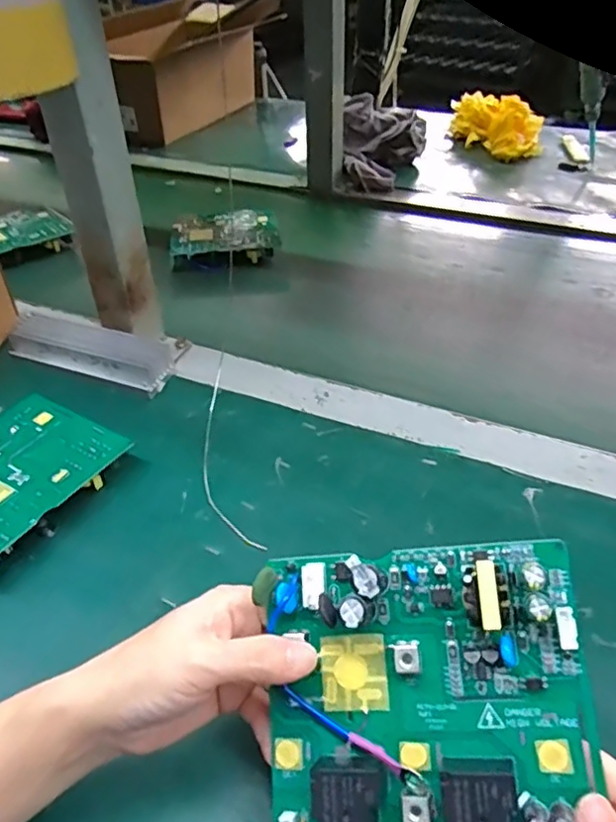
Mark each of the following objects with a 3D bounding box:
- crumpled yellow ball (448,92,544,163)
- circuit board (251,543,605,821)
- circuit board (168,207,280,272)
[{"bbox_3d":[0.307,-0.468,0.998,0.089,0.076,0.165,-20,43,-19],"label":"crumpled yellow ball"},{"bbox_3d":[0.045,0.114,0.245,0.126,0.022,0.110,-7,73,14],"label":"circuit board"},{"bbox_3d":[-0.102,-0.212,0.751,0.129,0.034,0.081,-8,41,-6],"label":"circuit board"}]

